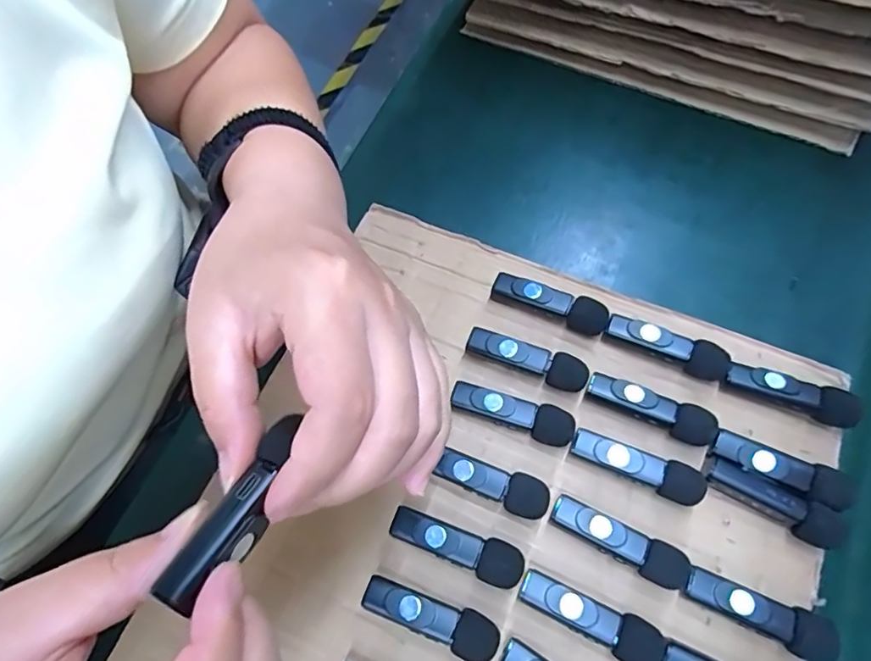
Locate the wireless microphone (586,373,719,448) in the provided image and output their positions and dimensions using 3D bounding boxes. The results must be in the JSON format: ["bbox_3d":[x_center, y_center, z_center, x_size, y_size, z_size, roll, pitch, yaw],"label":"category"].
[{"bbox_3d":[0.113,0.041,0.283,0.066,0.015,0.016,26,72,9],"label":"wireless microphone"}]

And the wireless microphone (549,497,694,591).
[{"bbox_3d":[0.087,0.101,0.259,0.064,0.016,0.017,28,72,9],"label":"wireless microphone"}]

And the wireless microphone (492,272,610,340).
[{"bbox_3d":[0.065,-0.015,0.309,0.066,0.019,0.015,23,71,10],"label":"wireless microphone"}]

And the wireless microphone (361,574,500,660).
[{"bbox_3d":[-0.002,0.132,0.250,0.063,0.016,0.019,22,71,8],"label":"wireless microphone"}]

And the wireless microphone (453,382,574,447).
[{"bbox_3d":[0.040,0.044,0.285,0.063,0.016,0.018,18,71,6],"label":"wireless microphone"}]

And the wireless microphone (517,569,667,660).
[{"bbox_3d":[0.070,0.132,0.247,0.065,0.017,0.019,22,71,8],"label":"wireless microphone"}]

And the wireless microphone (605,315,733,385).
[{"bbox_3d":[0.127,0.009,0.295,0.065,0.017,0.015,26,71,11],"label":"wireless microphone"}]

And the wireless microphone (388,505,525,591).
[{"bbox_3d":[0.010,0.104,0.262,0.065,0.017,0.019,23,71,10],"label":"wireless microphone"}]

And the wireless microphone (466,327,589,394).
[{"bbox_3d":[0.050,0.016,0.296,0.065,0.018,0.016,23,71,10],"label":"wireless microphone"}]

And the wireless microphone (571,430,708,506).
[{"bbox_3d":[0.100,0.068,0.271,0.064,0.016,0.017,23,71,8],"label":"wireless microphone"}]

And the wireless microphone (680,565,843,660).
[{"bbox_3d":[0.145,0.129,0.244,0.063,0.016,0.018,23,71,8],"label":"wireless microphone"}]

